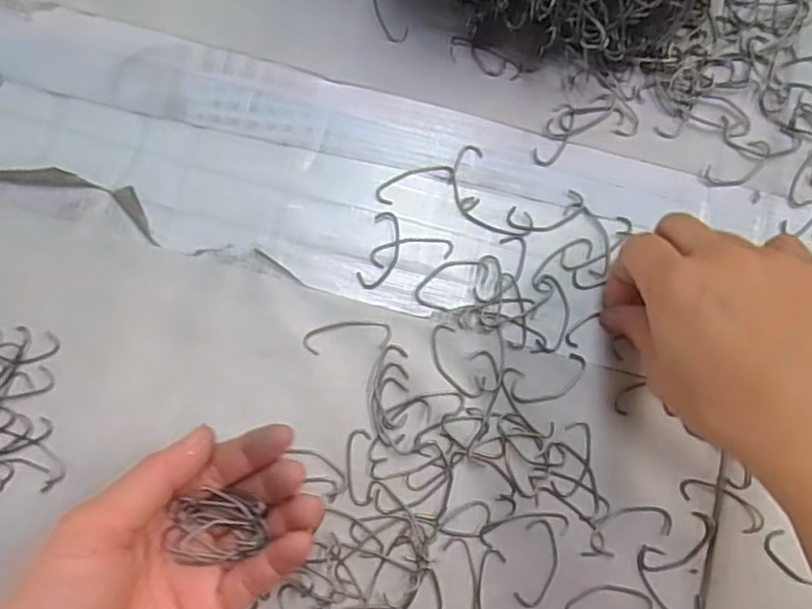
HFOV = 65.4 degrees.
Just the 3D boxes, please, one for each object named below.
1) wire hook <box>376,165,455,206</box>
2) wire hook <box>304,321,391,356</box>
[{"bbox_3d":[0.004,-0.061,0.314,0.041,0.004,0.014,-20,81,-4],"label":"wire hook"},{"bbox_3d":[-0.028,0.015,0.301,0.042,0.004,0.014,-6,80,-2],"label":"wire hook"}]

